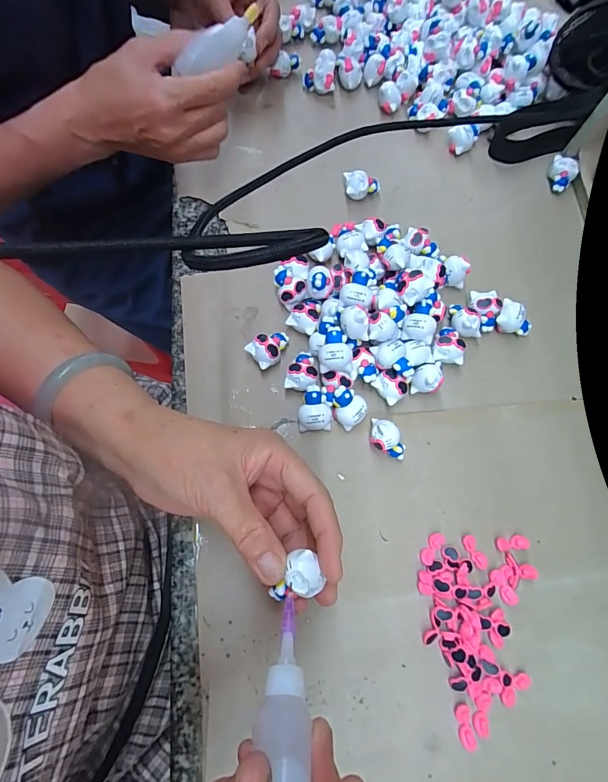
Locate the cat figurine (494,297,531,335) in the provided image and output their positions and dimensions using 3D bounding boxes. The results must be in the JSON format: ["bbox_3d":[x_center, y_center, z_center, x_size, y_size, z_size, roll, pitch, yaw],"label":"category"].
[{"bbox_3d":[0.181,-0.061,0.330,0.032,0.020,0.022,21,75,4],"label":"cat figurine"}]

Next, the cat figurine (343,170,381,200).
[{"bbox_3d":[0.055,-0.193,0.363,0.034,0.019,0.024,-6,75,-4],"label":"cat figurine"}]

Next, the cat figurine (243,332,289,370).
[{"bbox_3d":[-0.026,-0.034,0.312,0.034,0.022,0.023,-32,78,-10],"label":"cat figurine"}]

